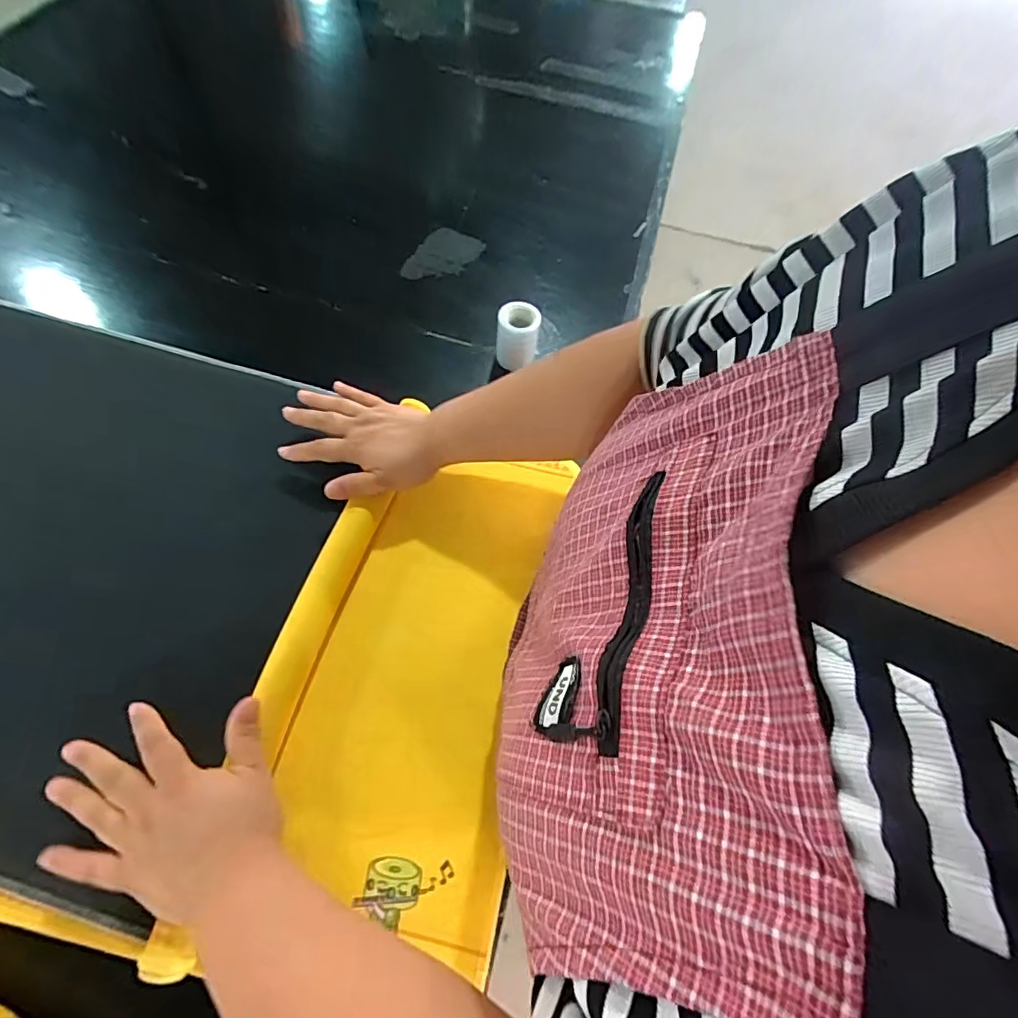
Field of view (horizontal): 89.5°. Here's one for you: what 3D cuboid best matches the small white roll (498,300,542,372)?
[{"bbox_3d":[0.010,-0.205,0.628,0.049,0.080,0.051,2,62,-3],"label":"small white roll"}]

